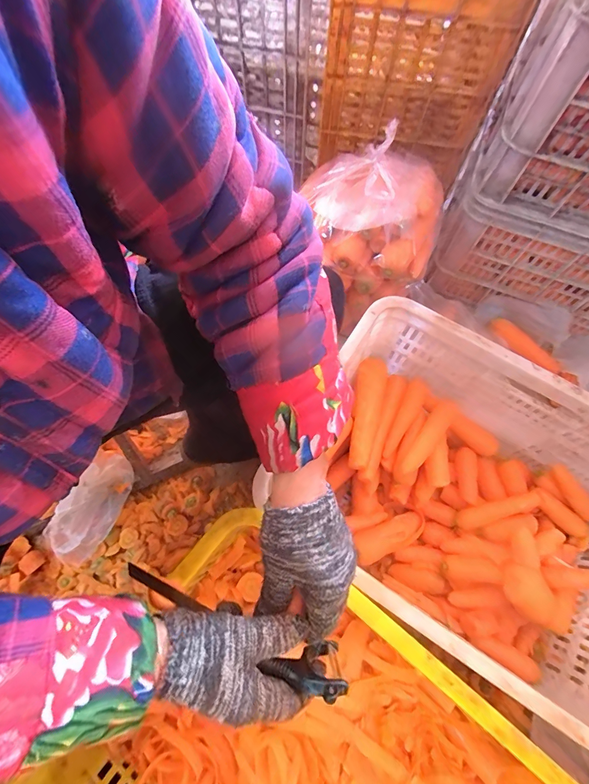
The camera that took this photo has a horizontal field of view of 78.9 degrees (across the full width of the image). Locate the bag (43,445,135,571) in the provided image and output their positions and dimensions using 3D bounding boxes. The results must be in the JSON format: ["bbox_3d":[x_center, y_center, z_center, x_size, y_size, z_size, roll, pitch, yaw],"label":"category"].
[{"bbox_3d":[-0.356,0.201,0.625,0.068,0.097,0.192,28,72,9],"label":"bag"}]

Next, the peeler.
[{"bbox_3d":[-0.049,0.181,0.288,0.194,0.029,0.042,27,72,9],"label":"peeler"}]

